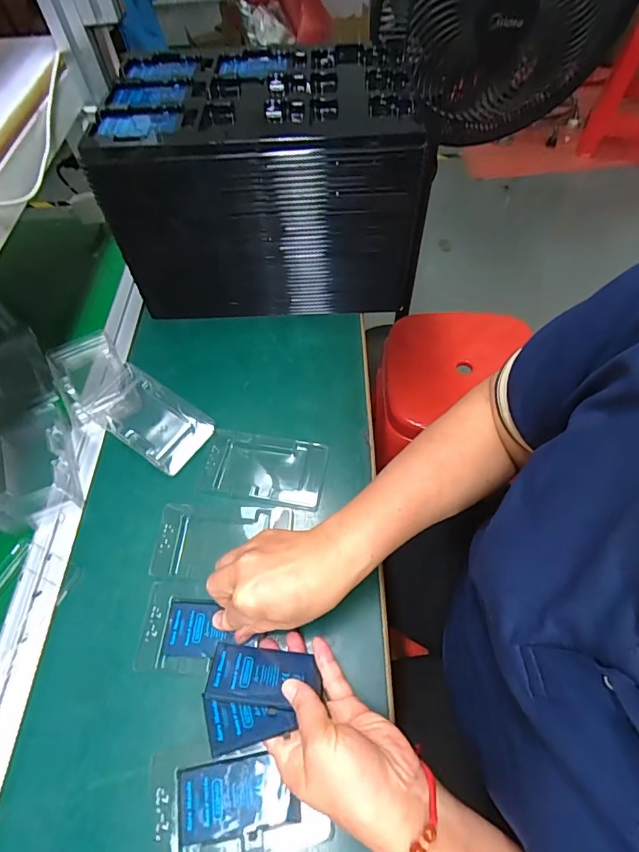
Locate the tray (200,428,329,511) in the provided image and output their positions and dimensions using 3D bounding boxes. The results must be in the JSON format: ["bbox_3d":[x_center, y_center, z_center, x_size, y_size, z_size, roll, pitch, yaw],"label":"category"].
[{"bbox_3d":[-0.059,0.044,0.476,0.126,0.004,0.075,8,59,6],"label":"tray"}]

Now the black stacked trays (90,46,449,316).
[{"bbox_3d":[-0.059,-0.300,0.568,0.330,0.214,0.226,0,58,1],"label":"black stacked trays"}]

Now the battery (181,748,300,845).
[{"bbox_3d":[-0.060,0.269,0.331,0.083,0.004,0.043,-8,58,-4],"label":"battery"}]

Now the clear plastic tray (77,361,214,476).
[{"bbox_3d":[-0.193,-0.014,0.504,0.141,0.024,0.076,28,63,17],"label":"clear plastic tray"}]

